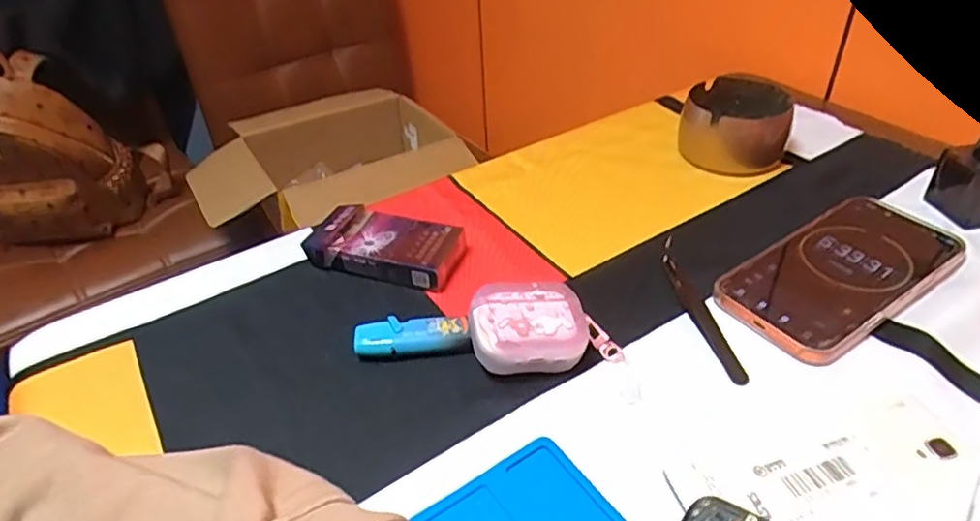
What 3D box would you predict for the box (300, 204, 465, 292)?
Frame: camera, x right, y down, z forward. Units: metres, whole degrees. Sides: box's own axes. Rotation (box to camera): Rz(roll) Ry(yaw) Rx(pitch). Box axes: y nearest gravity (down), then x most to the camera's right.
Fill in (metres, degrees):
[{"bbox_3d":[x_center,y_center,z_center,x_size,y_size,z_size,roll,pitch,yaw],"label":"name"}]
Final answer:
[{"bbox_3d":[-0.075,-0.011,0.449,0.105,0.024,0.049,10,41,16],"label":"box"}]

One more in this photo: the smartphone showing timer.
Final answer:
[{"bbox_3d":[0.227,0.006,0.414,0.165,0.012,0.082,-26,44,-25],"label":"smartphone showing timer"}]

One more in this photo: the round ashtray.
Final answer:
[{"bbox_3d":[0.206,-0.114,0.548,0.083,0.053,0.084,-2,39,2],"label":"round ashtray"}]

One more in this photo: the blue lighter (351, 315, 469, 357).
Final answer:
[{"bbox_3d":[-0.046,0.047,0.387,0.066,0.016,0.022,-3,39,0],"label":"blue lighter"}]

